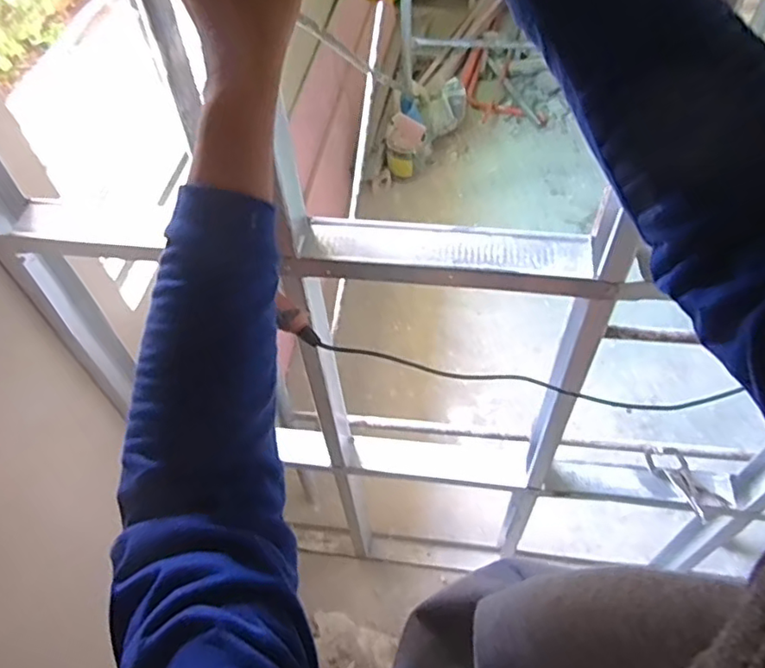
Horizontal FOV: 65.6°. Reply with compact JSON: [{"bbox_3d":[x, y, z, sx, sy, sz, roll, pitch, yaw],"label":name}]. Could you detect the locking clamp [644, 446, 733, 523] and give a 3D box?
[{"bbox_3d":[0.600,0.288,1.175,0.079,0.037,0.160,-20,54,-12],"label":"locking clamp"}]

